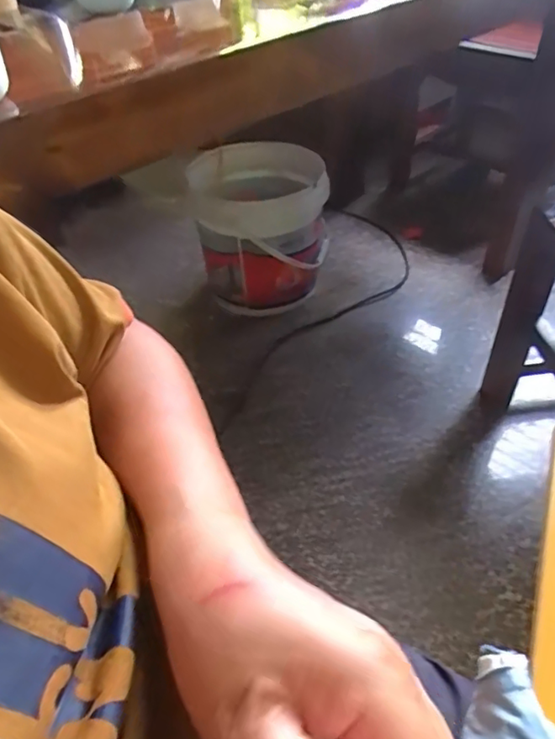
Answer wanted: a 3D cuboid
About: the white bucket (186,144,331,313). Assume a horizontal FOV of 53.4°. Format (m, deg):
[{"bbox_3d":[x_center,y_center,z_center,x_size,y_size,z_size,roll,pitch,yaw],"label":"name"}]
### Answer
[{"bbox_3d":[-0.039,-0.344,1.359,0.309,0.292,0.330,-3,44,2],"label":"white bucket"}]

